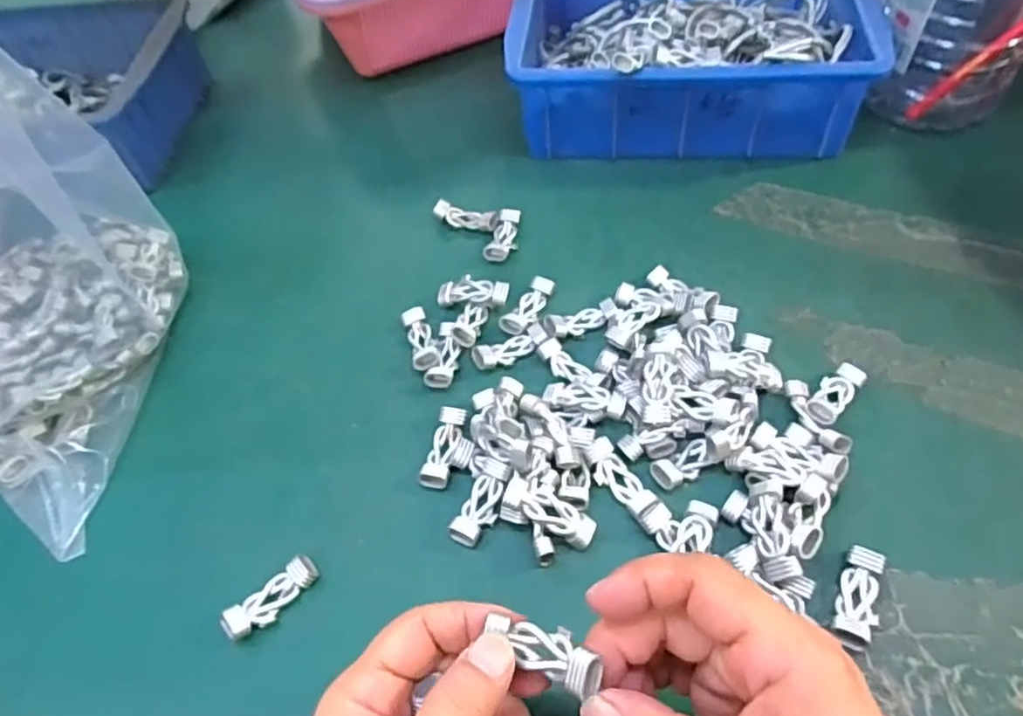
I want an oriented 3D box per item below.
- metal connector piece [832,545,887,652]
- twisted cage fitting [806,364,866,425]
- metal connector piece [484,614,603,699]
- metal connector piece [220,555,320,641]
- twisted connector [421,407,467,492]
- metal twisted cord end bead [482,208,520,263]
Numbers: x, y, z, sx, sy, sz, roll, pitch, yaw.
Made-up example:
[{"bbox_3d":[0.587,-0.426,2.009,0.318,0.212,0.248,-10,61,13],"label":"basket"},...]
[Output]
[{"bbox_3d":[0.150,0.104,0.287,0.016,0.009,0.043,20,58,19],"label":"metal connector piece"},{"bbox_3d":[0.166,0.019,0.342,0.016,0.010,0.046,34,51,26],"label":"twisted cage fitting"},{"bbox_3d":[0.013,0.100,0.227,0.039,0.014,0.016,14,55,37],"label":"metal connector piece"},{"bbox_3d":[-0.111,0.110,0.308,0.015,0.016,0.045,36,65,27],"label":"metal connector piece"},{"bbox_3d":[-0.036,0.046,0.346,0.015,0.008,0.044,8,55,12],"label":"twisted connector"},{"bbox_3d":[-0.004,-0.080,0.441,0.018,0.011,0.043,12,56,14],"label":"metal twisted cord end bead"}]

